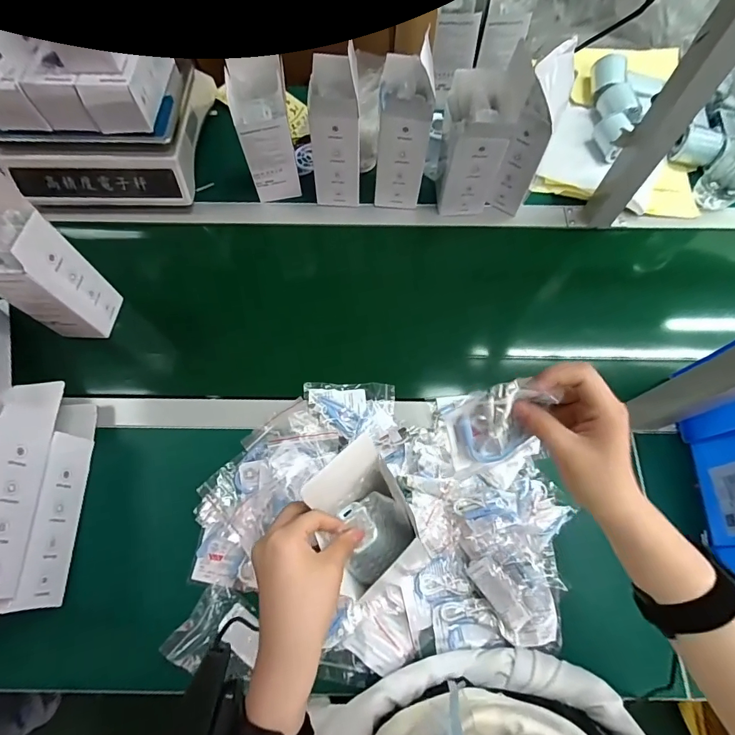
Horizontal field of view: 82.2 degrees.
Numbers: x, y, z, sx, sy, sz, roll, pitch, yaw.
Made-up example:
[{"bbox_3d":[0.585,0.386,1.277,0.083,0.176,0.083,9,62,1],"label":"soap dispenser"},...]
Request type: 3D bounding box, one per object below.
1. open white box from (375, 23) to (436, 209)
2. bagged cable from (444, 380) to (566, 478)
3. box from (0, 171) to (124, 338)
[{"bbox_3d":[0.052,-0.351,0.621,0.074,0.232,0.090,1,69,-1],"label":"open white box"},{"bbox_3d":[0.094,0.044,0.304,0.071,0.083,0.014,-13,40,4],"label":"bagged cable"},{"bbox_3d":[-0.418,-0.125,0.527,0.085,0.226,0.084,4,69,0],"label":"box"}]

